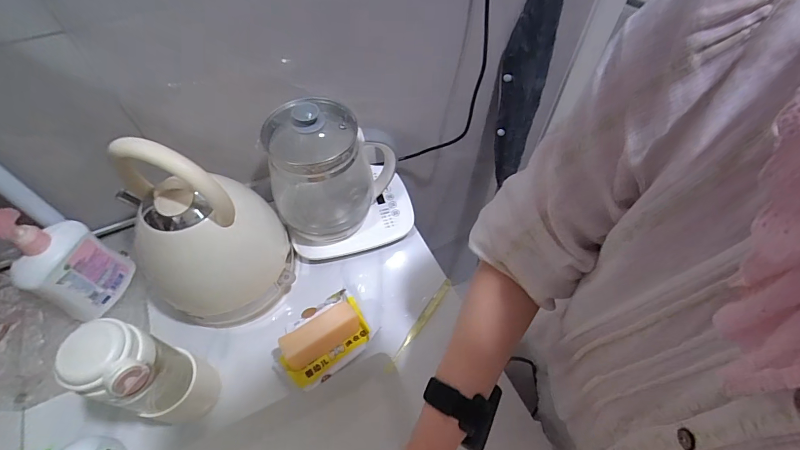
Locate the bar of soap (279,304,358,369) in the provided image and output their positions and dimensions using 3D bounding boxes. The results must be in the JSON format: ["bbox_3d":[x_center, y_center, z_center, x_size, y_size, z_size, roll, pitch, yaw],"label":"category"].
[{"bbox_3d":[-0.105,0.150,0.520,0.103,0.057,0.033,-31,61,-19],"label":"bar of soap"}]

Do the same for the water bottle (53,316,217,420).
[{"bbox_3d":[-0.266,0.171,0.427,0.066,0.205,0.068,0,56,0],"label":"water bottle"}]

